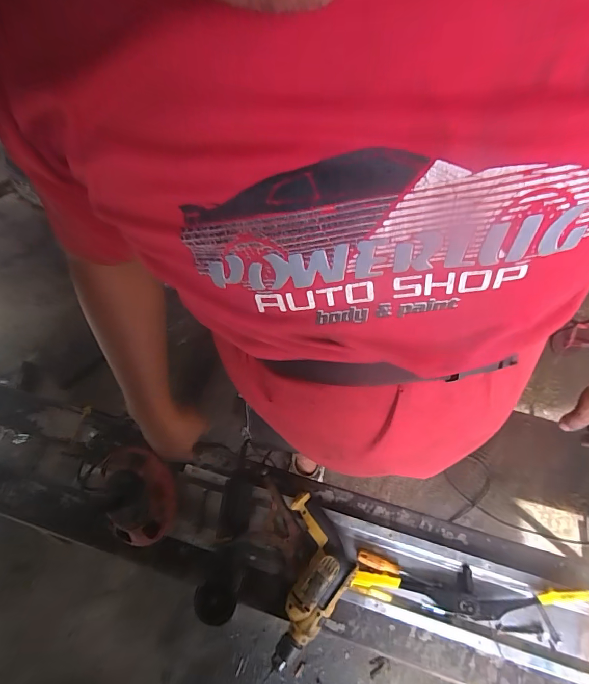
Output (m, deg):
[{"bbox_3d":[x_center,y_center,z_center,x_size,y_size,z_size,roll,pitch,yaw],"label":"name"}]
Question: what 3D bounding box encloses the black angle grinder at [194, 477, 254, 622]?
[{"bbox_3d":[-0.137,0.419,0.821,0.077,0.087,0.270,5,57,5],"label":"black angle grinder"}]

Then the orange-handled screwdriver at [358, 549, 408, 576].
[{"bbox_3d":[0.179,0.454,0.804,0.106,0.025,0.027,20,67,12],"label":"orange-handled screwdriver"}]

